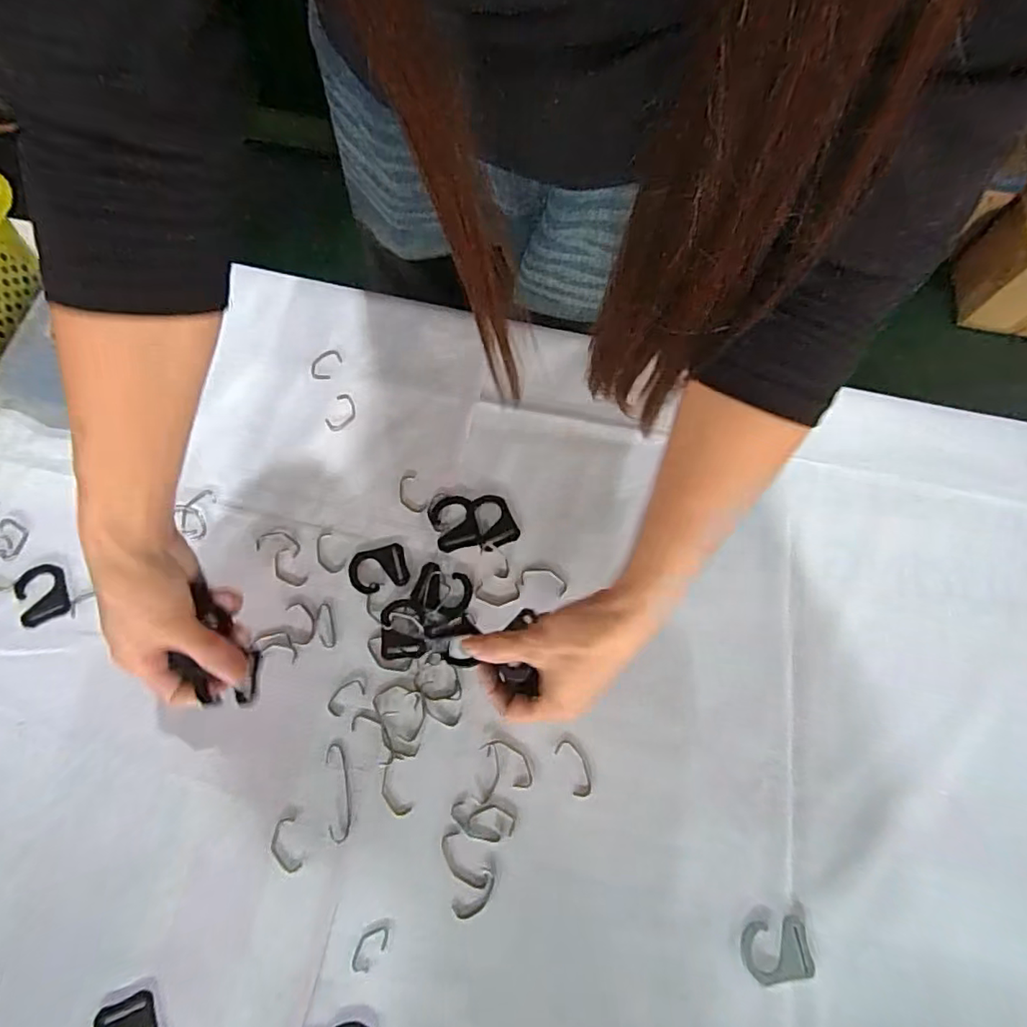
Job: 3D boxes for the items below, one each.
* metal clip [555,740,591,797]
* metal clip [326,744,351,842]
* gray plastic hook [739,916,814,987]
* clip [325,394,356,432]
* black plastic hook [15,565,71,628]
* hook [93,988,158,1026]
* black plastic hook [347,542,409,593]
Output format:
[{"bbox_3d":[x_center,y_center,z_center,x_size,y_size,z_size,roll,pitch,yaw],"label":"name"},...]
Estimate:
[{"bbox_3d":[0.043,0.179,0.401,0.017,0.004,0.039,-21,73,-9],"label":"metal clip"},{"bbox_3d":[-0.121,0.192,0.392,0.015,0.004,0.062,-8,71,-5],"label":"metal clip"},{"bbox_3d":[0.171,0.283,0.368,0.044,0.004,0.034,-5,71,-4],"label":"gray plastic hook"},{"bbox_3d":[-0.146,-0.086,0.486,0.021,0.004,0.035,18,71,4],"label":"clip"},{"bbox_3d":[-0.355,0.060,0.429,0.034,0.004,0.045,-22,73,-9],"label":"black plastic hook"},{"bbox_3d":[-0.234,0.320,0.345,0.035,0.004,0.045,-21,73,-9],"label":"hook"},{"bbox_3d":[-0.105,0.043,0.442,0.044,0.004,0.034,-13,72,-7],"label":"black plastic hook"}]

